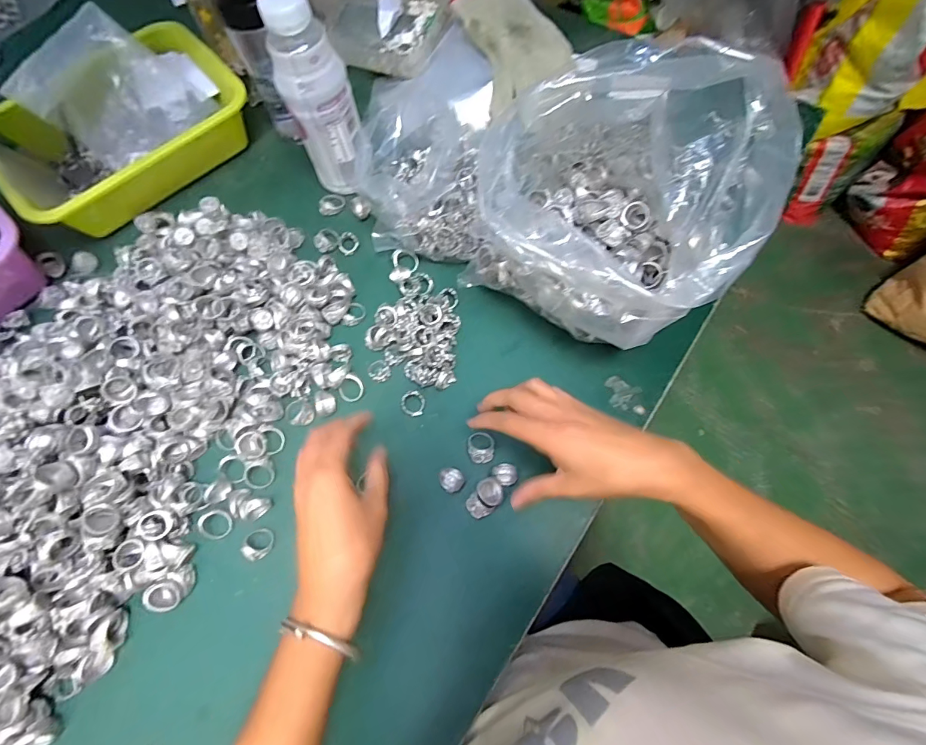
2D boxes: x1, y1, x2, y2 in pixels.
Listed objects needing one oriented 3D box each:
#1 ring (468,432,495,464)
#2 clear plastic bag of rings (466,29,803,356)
[{"bbox_3d":[0.018,0.071,0.414,0.024,0.011,0.028,-4,70,-2],"label":"ring"},{"bbox_3d":[0.125,-0.129,0.369,0.167,0.196,0.204,-43,76,-14],"label":"clear plastic bag of rings"}]

